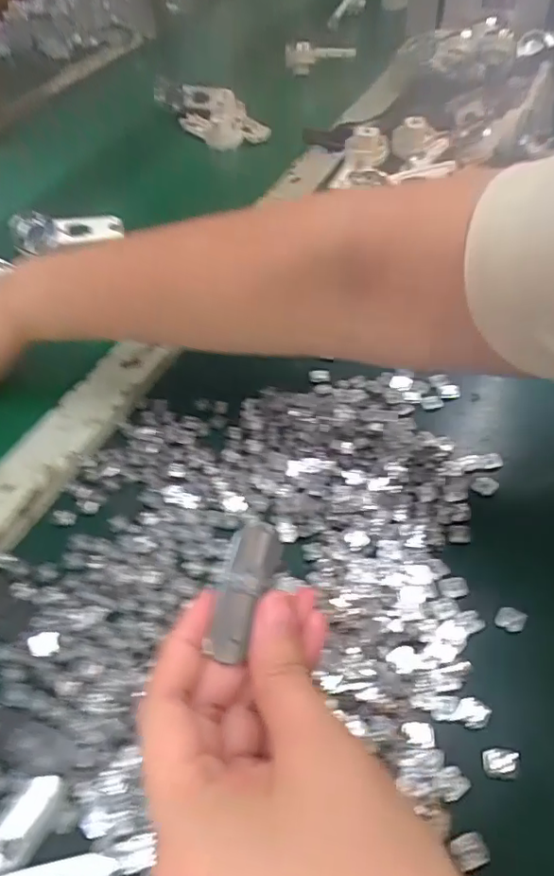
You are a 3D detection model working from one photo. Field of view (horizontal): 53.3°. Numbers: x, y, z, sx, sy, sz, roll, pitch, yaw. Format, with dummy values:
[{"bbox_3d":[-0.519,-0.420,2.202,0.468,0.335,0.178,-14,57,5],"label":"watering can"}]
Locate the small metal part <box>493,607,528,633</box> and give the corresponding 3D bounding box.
[{"bbox_3d":[0.114,0.088,0.269,0.012,0.007,0.010,31,61,26],"label":"small metal part"}]

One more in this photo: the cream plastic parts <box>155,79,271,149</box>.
[{"bbox_3d":[-0.081,-0.390,0.658,0.061,0.038,0.155,-35,57,-20],"label":"cream plastic parts"}]

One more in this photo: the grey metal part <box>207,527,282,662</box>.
[{"bbox_3d":[-0.012,0.056,0.199,0.018,0.004,0.043,11,62,14],"label":"grey metal part"}]

